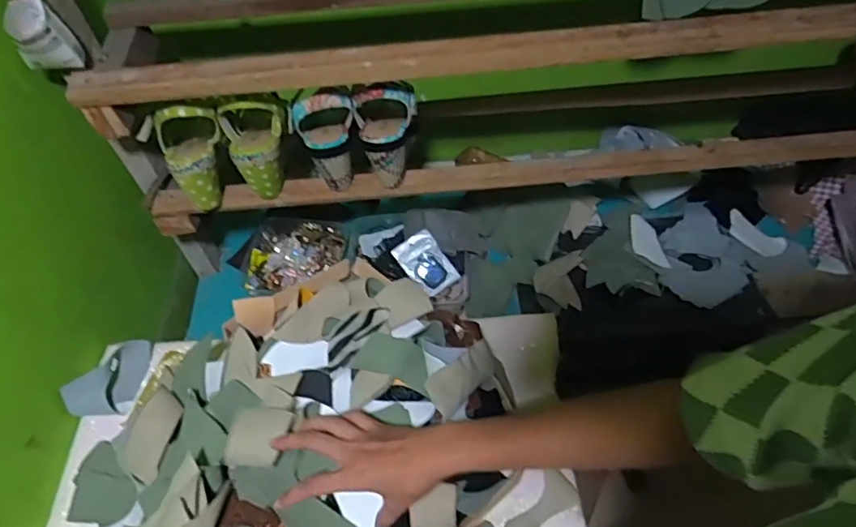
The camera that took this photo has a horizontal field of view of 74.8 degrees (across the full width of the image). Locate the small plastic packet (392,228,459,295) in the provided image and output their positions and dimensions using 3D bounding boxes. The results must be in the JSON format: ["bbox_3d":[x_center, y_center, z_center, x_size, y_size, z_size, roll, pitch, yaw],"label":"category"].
[{"bbox_3d":[-0.003,0.000,0.910,0.066,0.019,0.101,-37,89,1],"label":"small plastic packet"}]

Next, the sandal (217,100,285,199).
[{"bbox_3d":[-0.221,-0.158,0.740,0.080,0.127,0.085,-19,53,-10],"label":"sandal"}]

